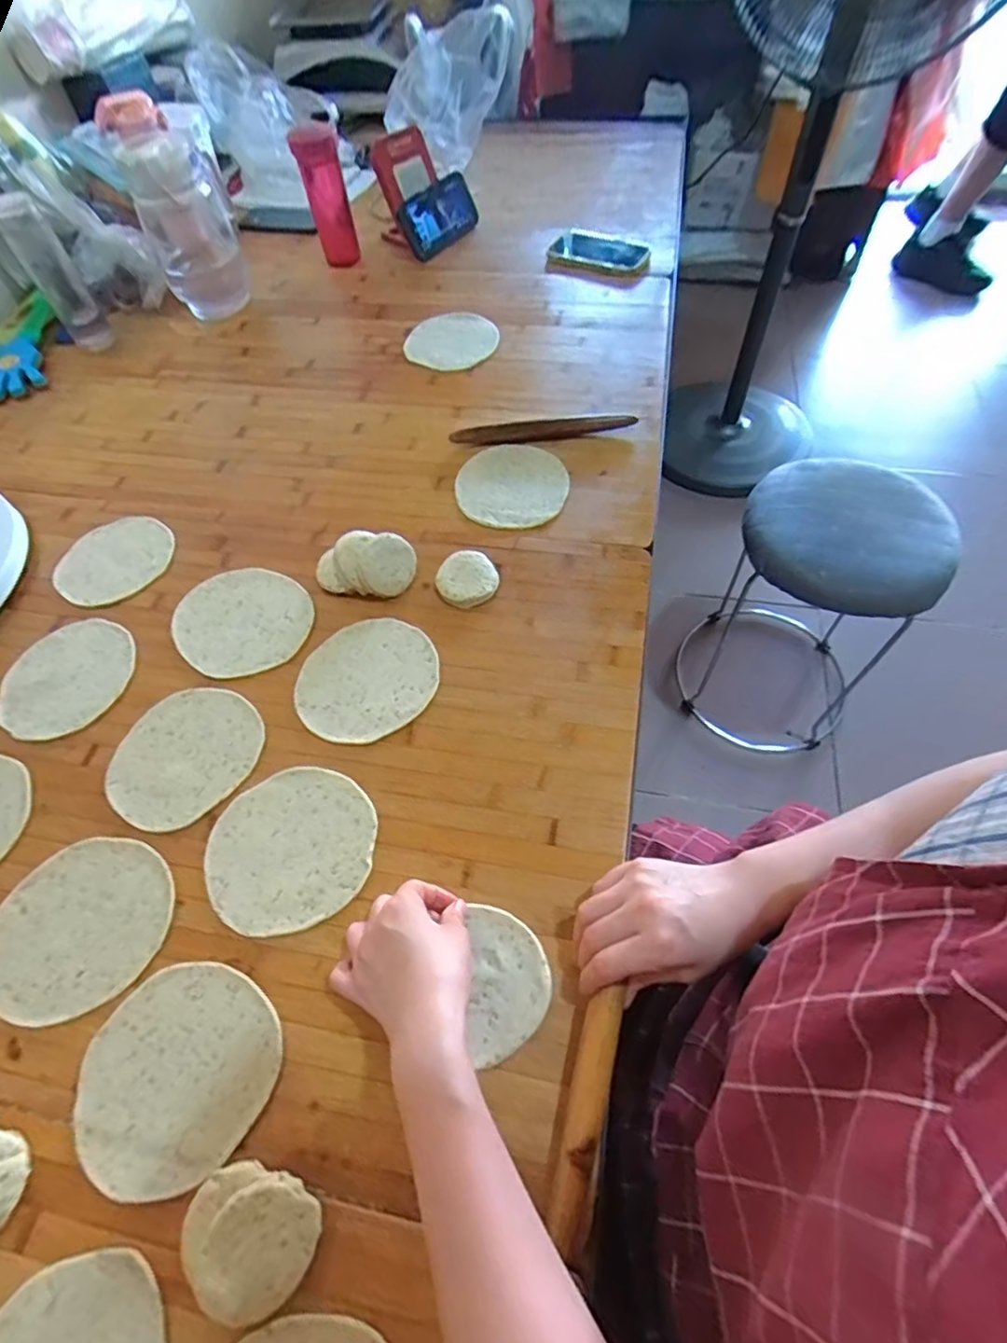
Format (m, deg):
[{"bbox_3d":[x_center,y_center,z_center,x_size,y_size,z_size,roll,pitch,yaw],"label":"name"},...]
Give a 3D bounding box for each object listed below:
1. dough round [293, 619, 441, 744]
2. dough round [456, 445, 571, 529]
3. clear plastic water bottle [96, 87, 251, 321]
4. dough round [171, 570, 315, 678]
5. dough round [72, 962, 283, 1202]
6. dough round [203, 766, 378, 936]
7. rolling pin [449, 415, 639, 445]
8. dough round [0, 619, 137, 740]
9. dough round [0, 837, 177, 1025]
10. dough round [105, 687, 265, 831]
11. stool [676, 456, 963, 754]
[{"bbox_3d":[-0.129,0.006,0.558,0.134,0.005,0.120,-35,63,-17],"label":"dough round"},{"bbox_3d":[0.010,-0.216,0.681,0.126,0.012,0.126,-1,58,2],"label":"dough round"},{"bbox_3d":[-0.477,-0.686,0.880,0.119,0.213,0.174,-19,60,-9],"label":"clear plastic water bottle"},{"bbox_3d":[-0.267,-0.053,0.603,0.144,0.004,0.126,30,64,19],"label":"dough round"},{"bbox_3d":[-0.226,0.276,0.406,0.126,0.004,0.133,-1,58,2],"label":"dough round"},{"bbox_3d":[-0.173,0.142,0.480,0.133,0.004,0.125,-1,58,2],"label":"dough round"},{"bbox_3d":[0.047,-0.295,0.717,0.221,0.016,0.025,-6,58,-1],"label":"rolling pin"},{"bbox_3d":[-0.431,0.004,0.580,0.121,0.005,0.128,-1,58,2],"label":"dough round"},{"bbox_3d":[-0.333,0.197,0.460,0.143,0.004,0.125,-20,60,-9],"label":"dough round"},{"bbox_3d":[-0.287,0.073,0.530,0.132,0.004,0.121,-1,58,2],"label":"dough round"},{"bbox_3d":[0.532,-0.113,1.048,0.293,0.474,0.337,28,64,18],"label":"stool"}]

